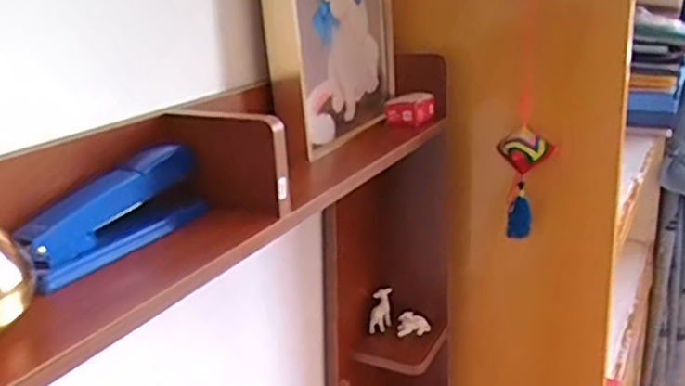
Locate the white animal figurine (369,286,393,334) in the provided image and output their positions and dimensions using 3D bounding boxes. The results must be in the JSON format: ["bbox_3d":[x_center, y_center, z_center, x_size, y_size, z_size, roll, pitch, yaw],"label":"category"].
[{"bbox_3d":[0.052,0.157,0.883,0.023,0.040,0.053,1,19,13],"label":"white animal figurine"}]

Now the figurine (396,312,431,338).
[{"bbox_3d":[0.093,0.170,0.869,0.043,0.027,0.014,-4,19,-4],"label":"figurine"}]

